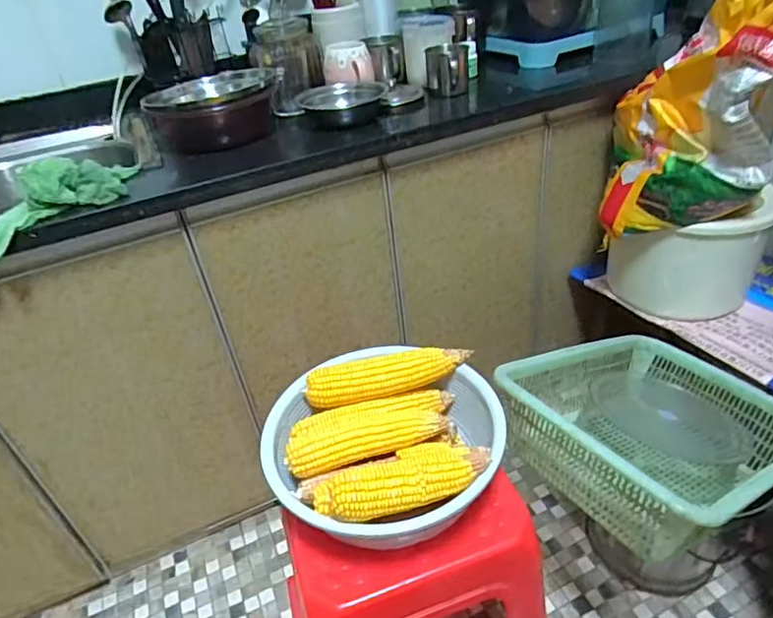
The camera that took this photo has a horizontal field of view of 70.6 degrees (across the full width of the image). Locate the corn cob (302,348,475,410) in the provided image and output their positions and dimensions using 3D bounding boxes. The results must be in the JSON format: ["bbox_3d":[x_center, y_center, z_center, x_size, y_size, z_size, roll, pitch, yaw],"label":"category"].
[{"bbox_3d":[0.002,0.087,0.720,0.215,0.045,0.040,-9,36,-3],"label":"corn cob"}]

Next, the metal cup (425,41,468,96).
[{"bbox_3d":[0.113,-0.441,1.013,0.075,0.079,0.075,-2,36,7],"label":"metal cup"}]

